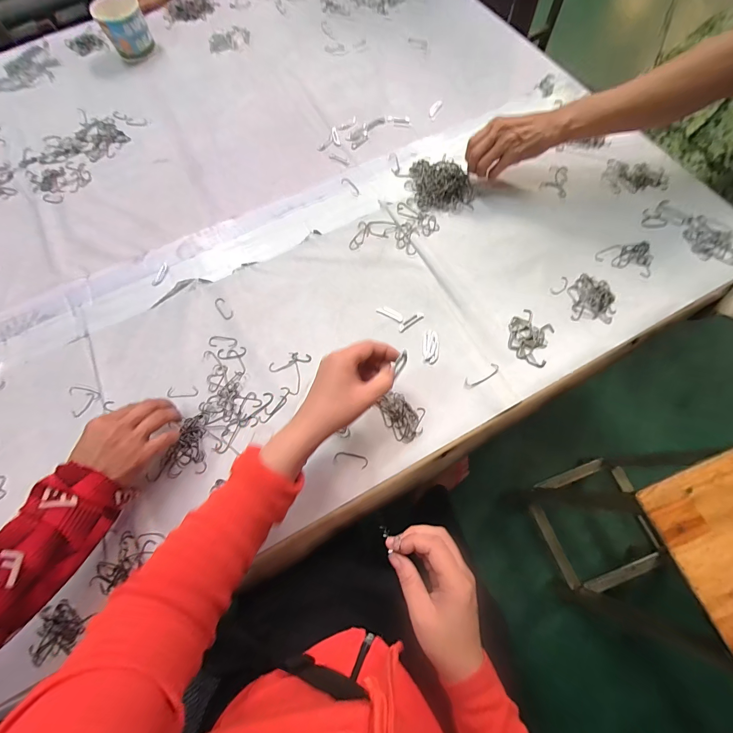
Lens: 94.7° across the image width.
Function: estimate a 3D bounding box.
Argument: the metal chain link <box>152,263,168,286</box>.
[{"bbox_3d":[-0.328,-0.147,0.538,0.014,0.004,0.042,13,71,7],"label":"metal chain link"}]

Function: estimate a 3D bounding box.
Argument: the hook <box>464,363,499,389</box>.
[{"bbox_3d":[0.151,0.012,0.442,0.051,0.009,0.016,-27,71,-7],"label":"hook"}]

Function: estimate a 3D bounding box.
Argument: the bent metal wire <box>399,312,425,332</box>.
[{"bbox_3d":[0.065,-0.065,0.484,0.043,0.004,0.011,-35,72,-9],"label":"bent metal wire"}]

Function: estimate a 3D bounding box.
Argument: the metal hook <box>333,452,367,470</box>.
[{"bbox_3d":[-0.019,0.117,0.423,0.042,0.004,0.015,13,71,7],"label":"metal hook"}]

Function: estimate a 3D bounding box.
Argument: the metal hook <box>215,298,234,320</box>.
[{"bbox_3d":[-0.216,-0.088,0.509,0.017,0.004,0.044,-38,73,-10],"label":"metal hook"}]

